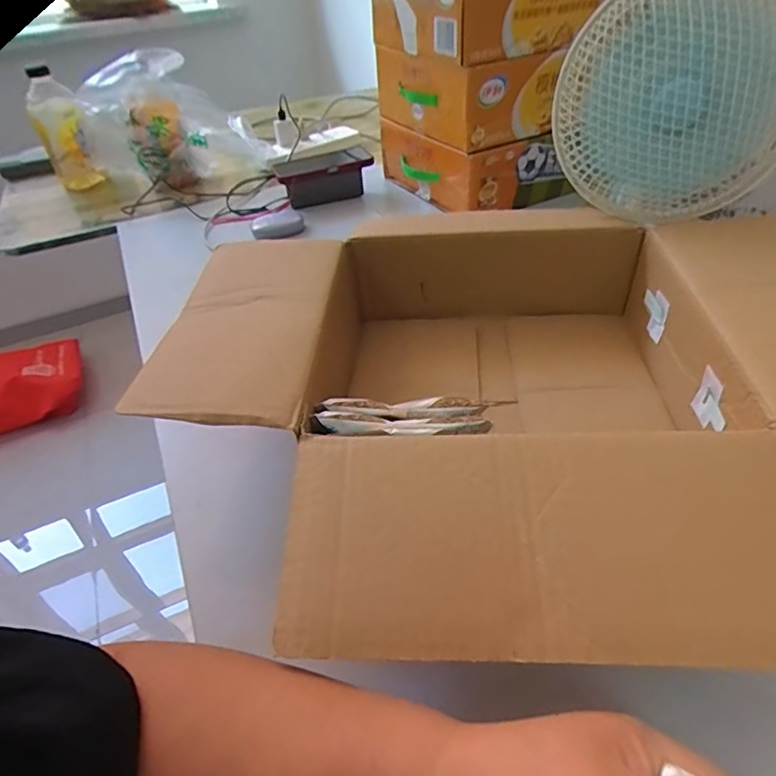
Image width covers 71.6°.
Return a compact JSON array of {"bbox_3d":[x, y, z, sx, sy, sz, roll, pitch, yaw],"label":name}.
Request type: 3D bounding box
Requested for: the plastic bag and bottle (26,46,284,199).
[{"bbox_3d":[-0.494,-0.541,1.127,0.357,0.255,0.355,-29,46,-24],"label":"plastic bag and bottle"}]

